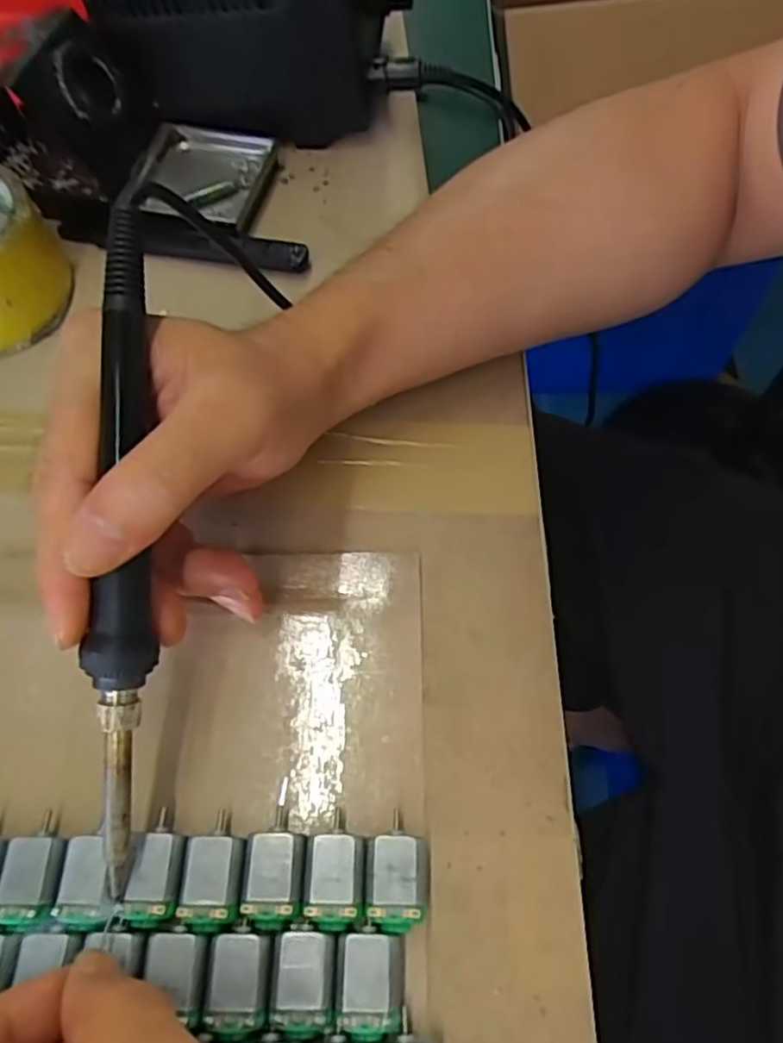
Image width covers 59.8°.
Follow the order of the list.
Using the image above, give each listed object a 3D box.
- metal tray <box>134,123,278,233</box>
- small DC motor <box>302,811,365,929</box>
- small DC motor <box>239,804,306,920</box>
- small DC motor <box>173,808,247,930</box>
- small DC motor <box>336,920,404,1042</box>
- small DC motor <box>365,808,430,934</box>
[{"bbox_3d":[-0.104,-0.186,0.371,0.067,0.016,0.065,15,65,9],"label":"metal tray"},{"bbox_3d":[-0.018,0.112,0.219,0.019,0.014,0.032,-1,63,1],"label":"small DC motor"},{"bbox_3d":[-0.037,0.110,0.221,0.019,0.013,0.031,0,63,2],"label":"small DC motor"},{"bbox_3d":[-0.056,0.113,0.220,0.020,0.015,0.032,2,63,2],"label":"small DC motor"},{"bbox_3d":[-0.006,0.139,0.207,0.019,0.016,0.028,-1,63,1],"label":"small DC motor"},{"bbox_3d":[0.002,0.113,0.219,0.020,0.016,0.031,1,63,2],"label":"small DC motor"}]

